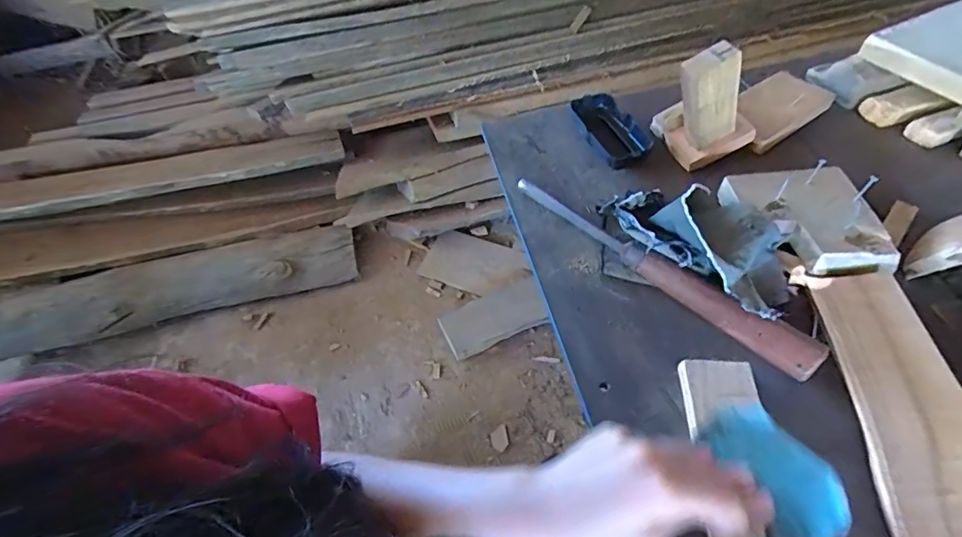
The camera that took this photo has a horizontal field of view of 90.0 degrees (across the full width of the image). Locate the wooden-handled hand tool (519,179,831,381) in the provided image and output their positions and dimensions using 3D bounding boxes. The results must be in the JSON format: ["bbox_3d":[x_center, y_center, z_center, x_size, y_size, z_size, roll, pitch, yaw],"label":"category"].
[{"bbox_3d":[0.138,-0.006,0.411,0.024,0.020,0.288,-39,59,-22],"label":"wooden-handled hand tool"}]

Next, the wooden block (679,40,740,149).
[{"bbox_3d":[0.217,-0.158,0.451,0.051,0.100,0.024,-21,51,16],"label":"wooden block"}]

